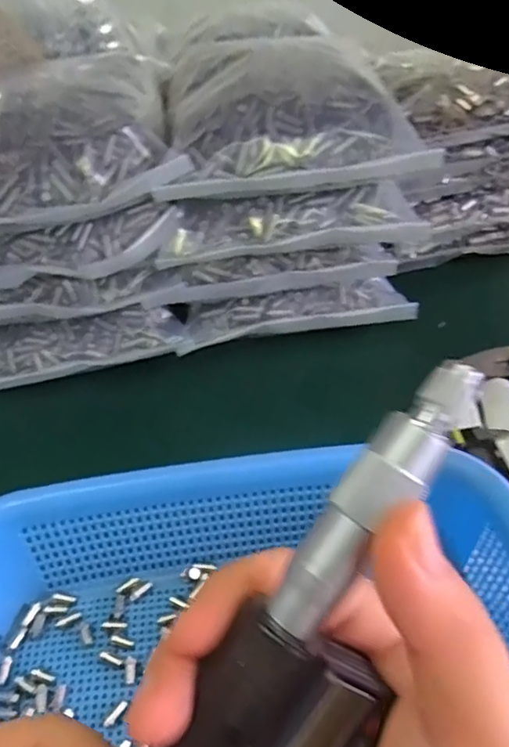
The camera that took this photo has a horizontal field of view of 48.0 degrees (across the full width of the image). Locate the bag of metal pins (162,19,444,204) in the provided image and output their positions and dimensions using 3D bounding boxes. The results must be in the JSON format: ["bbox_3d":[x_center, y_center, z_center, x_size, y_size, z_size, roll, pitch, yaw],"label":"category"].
[{"bbox_3d":[0.023,-0.195,0.416,0.179,0.073,0.149,-5,40,0],"label":"bag of metal pins"}]

